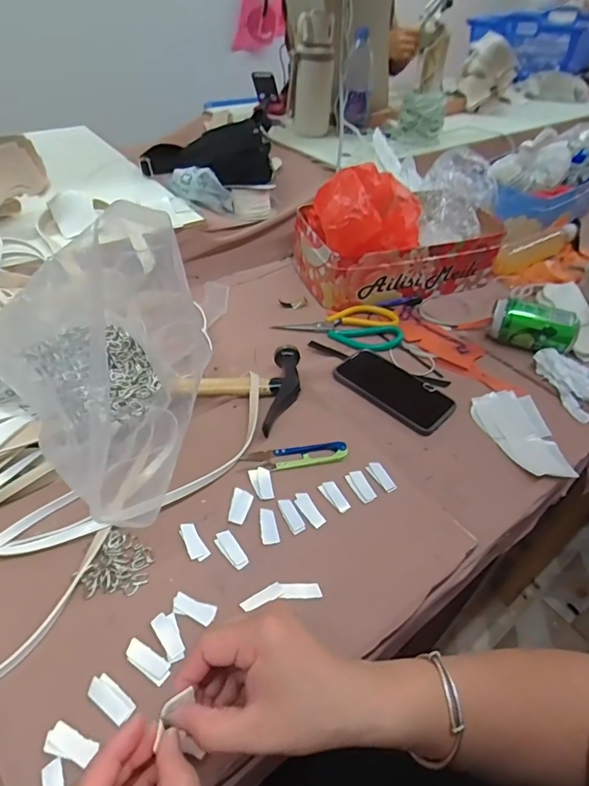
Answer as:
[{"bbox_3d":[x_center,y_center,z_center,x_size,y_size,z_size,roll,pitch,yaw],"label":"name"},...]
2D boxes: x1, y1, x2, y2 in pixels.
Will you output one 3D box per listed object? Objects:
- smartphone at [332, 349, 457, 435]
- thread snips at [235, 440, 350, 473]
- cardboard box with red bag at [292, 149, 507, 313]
[{"bbox_3d":[0.133,-0.009,0.651,0.082,0.006,0.154,-33,56,-33],"label":"smartphone"},{"bbox_3d":[0.000,0.068,0.531,0.115,0.008,0.029,-4,45,-10],"label":"thread snips"},{"bbox_3d":[0.186,-0.286,0.831,0.350,0.167,0.212,-12,47,-16],"label":"cardboard box with red bag"}]

